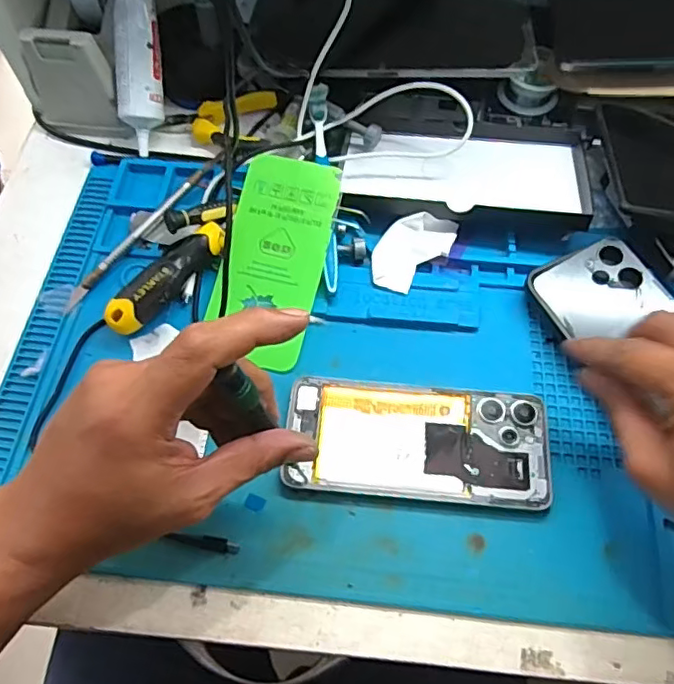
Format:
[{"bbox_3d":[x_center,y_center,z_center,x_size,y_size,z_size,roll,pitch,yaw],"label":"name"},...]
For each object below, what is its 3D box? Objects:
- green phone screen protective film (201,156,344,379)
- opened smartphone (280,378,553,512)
[{"bbox_3d":[-0.047,-0.061,0.417,0.073,0.009,0.155,13,80,7],"label":"green phone screen protective film"},{"bbox_3d":[0.052,0.064,0.370,0.162,0.007,0.075,6,63,4],"label":"opened smartphone"}]

